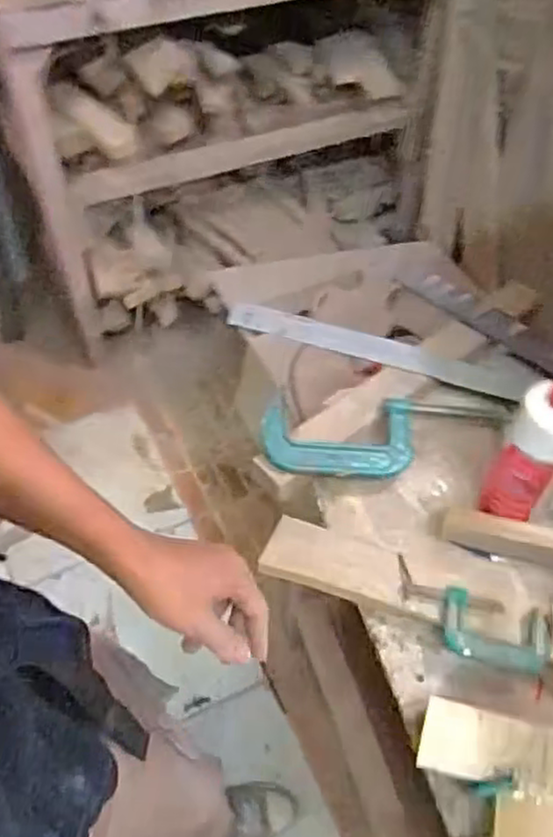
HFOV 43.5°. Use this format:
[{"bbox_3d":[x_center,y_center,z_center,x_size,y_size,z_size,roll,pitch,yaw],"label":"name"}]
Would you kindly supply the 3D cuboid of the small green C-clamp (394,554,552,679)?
[{"bbox_3d":[0.178,0.190,0.654,0.148,0.017,0.064,18,73,23],"label":"small green C-clamp"}]

